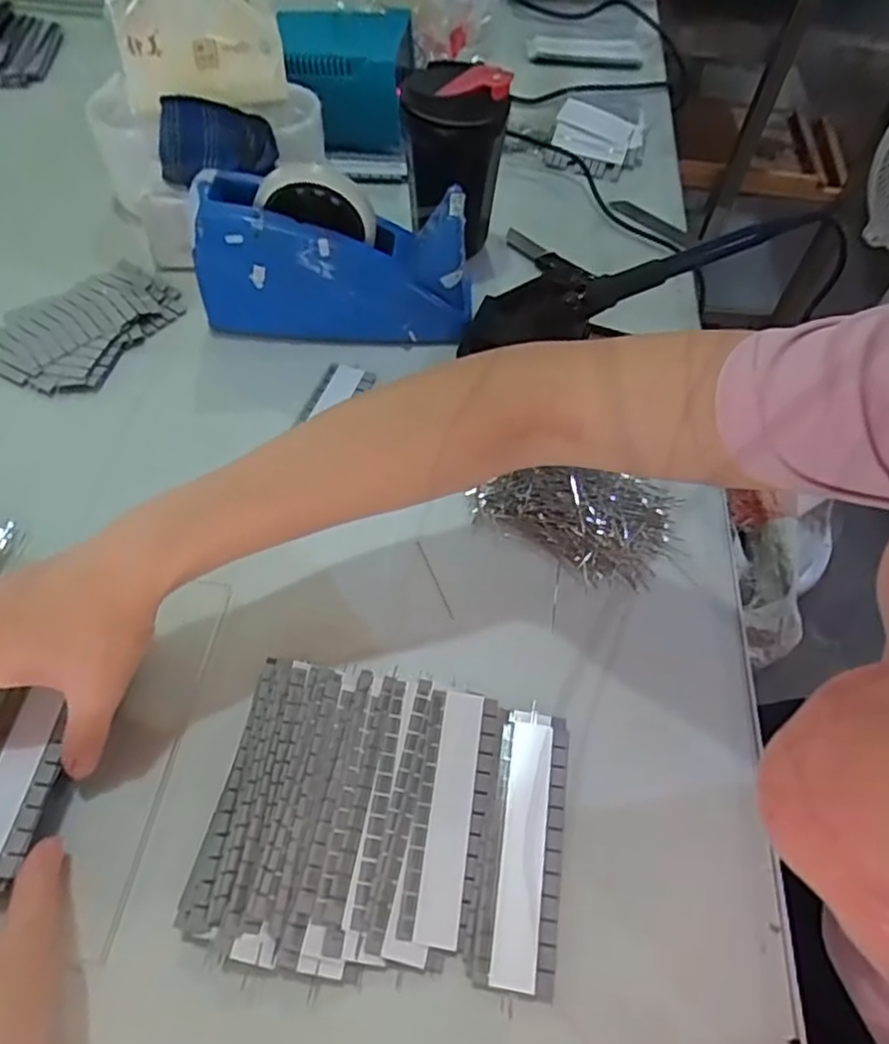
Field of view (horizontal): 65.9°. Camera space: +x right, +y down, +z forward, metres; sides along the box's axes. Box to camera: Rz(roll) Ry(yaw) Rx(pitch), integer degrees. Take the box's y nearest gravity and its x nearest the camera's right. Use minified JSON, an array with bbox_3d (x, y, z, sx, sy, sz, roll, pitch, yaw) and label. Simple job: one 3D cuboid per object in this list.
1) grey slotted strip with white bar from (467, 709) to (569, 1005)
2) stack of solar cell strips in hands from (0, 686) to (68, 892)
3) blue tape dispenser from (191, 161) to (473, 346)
[{"bbox_3d":[0.041,0.166,0.358,0.040,0.005,0.132,9,58,4],"label":"grey slotted strip with white bar"},{"bbox_3d":[-0.219,0.132,0.343,0.044,0.008,0.090,6,58,2],"label":"stack of solar cell strips in hands"},{"bbox_3d":[-0.082,-0.205,0.528,0.206,0.107,0.064,1,58,-1],"label":"blue tape dispenser"}]

